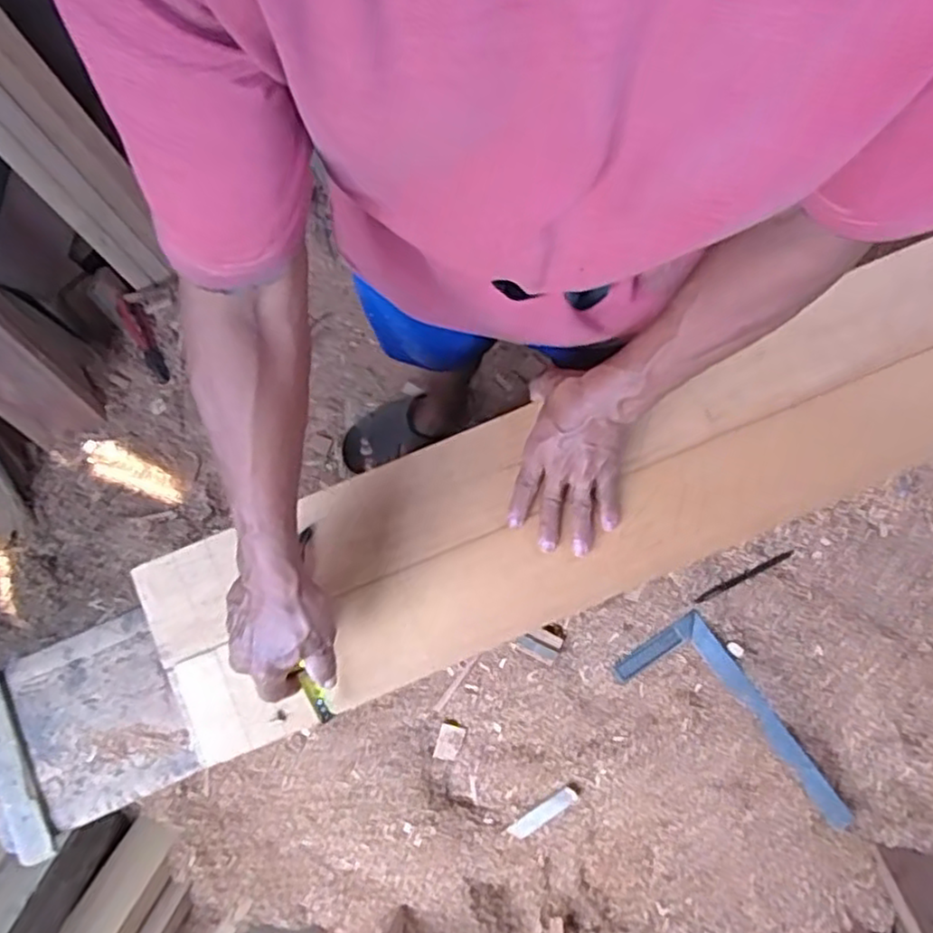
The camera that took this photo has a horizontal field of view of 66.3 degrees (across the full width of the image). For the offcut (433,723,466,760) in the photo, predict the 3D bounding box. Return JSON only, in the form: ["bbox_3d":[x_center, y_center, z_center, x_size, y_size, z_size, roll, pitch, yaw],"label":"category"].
[{"bbox_3d":[-0.025,0.388,1.004,0.034,0.007,0.049,16,80,2],"label":"offcut"}]

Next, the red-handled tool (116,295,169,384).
[{"bbox_3d":[-0.648,-0.256,1.427,0.039,0.034,0.201,-29,81,-6],"label":"red-handled tool"}]

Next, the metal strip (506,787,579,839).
[{"bbox_3d":[0.100,0.460,0.943,0.021,0.012,0.117,48,113,7],"label":"metal strip"}]

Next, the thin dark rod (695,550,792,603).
[{"bbox_3d":[0.359,0.143,0.925,0.139,0.008,0.012,-25,81,-5],"label":"thin dark rod"}]

